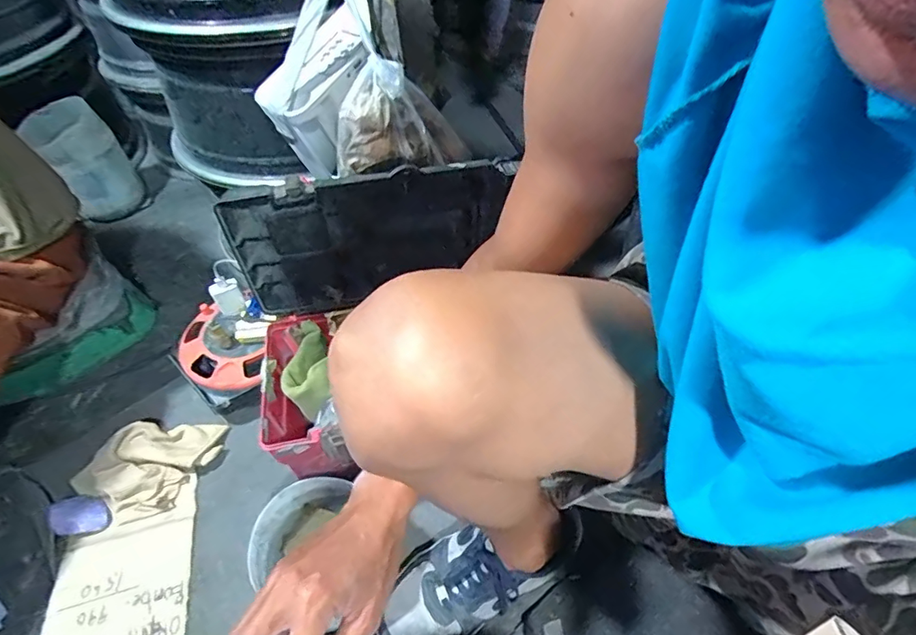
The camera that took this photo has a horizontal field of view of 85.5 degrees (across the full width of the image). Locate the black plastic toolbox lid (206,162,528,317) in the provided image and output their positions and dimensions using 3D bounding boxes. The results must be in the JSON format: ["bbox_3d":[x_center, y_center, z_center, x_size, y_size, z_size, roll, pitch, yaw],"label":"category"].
[{"bbox_3d":[-0.105,-0.099,0.626,0.339,0.194,0.032,-9,49,-5],"label":"black plastic toolbox lid"}]

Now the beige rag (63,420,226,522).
[{"bbox_3d":[-0.438,0.202,0.711,0.129,0.047,0.166,24,57,23],"label":"beige rag"}]

